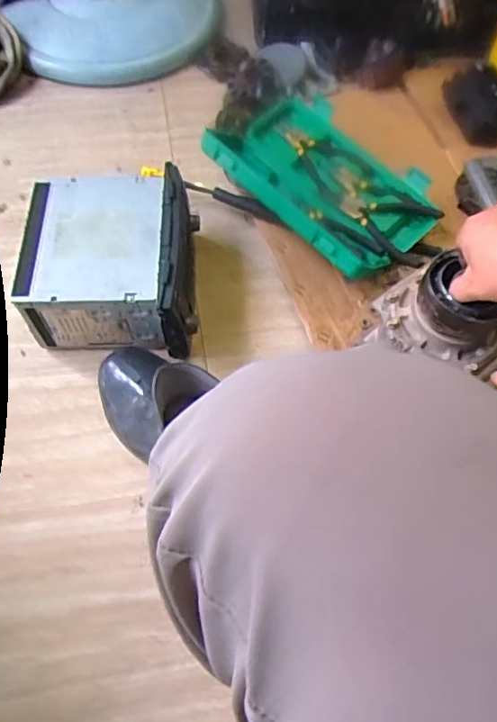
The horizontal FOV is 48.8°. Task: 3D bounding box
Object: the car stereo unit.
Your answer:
[{"bbox_3d":[-0.155,-0.112,0.654,0.183,0.122,0.194,0,64,-3],"label":"car stereo unit"}]

